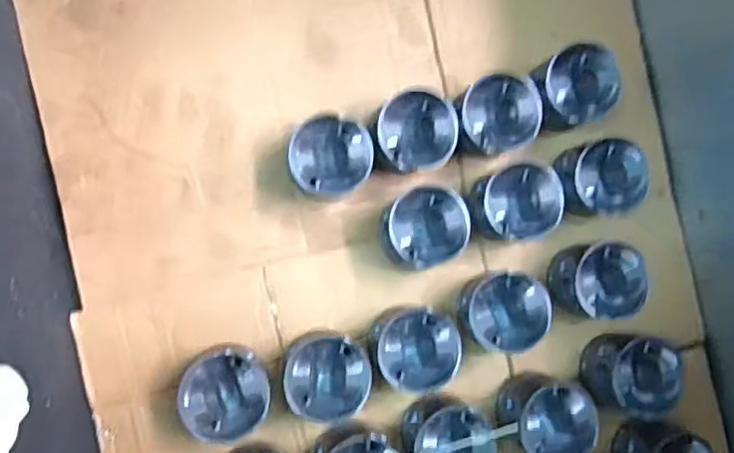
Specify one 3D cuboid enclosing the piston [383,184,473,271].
[{"bbox_3d":[0.061,0.001,0.689,0.093,0.069,0.086,0,89,-6],"label":"piston"}]

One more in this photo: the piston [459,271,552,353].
[{"bbox_3d":[0.148,0.095,0.694,0.094,0.071,0.088,4,88,-6],"label":"piston"}]

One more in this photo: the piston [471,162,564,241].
[{"bbox_3d":[0.166,-0.026,0.702,0.096,0.067,0.088,-20,91,-6],"label":"piston"}]

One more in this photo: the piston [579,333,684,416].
[{"bbox_3d":[0.303,0.167,0.710,0.092,0.079,0.082,10,88,-6],"label":"piston"}]

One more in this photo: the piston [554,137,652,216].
[{"bbox_3d":[0.270,-0.056,0.720,0.091,0.070,0.089,-5,89,-6],"label":"piston"}]

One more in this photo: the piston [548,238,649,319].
[{"bbox_3d":[0.266,0.062,0.712,0.090,0.070,0.088,-6,89,-6],"label":"piston"}]

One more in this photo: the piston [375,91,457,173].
[{"bbox_3d":[0.051,-0.102,0.693,0.087,0.070,0.091,0,89,-6],"label":"piston"}]

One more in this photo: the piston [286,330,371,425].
[{"bbox_3d":[-0.043,0.158,0.658,0.089,0.075,0.089,5,88,-6],"label":"piston"}]

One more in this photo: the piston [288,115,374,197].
[{"bbox_3d":[-0.039,-0.075,0.675,0.090,0.069,0.084,-4,89,-6],"label":"piston"}]

